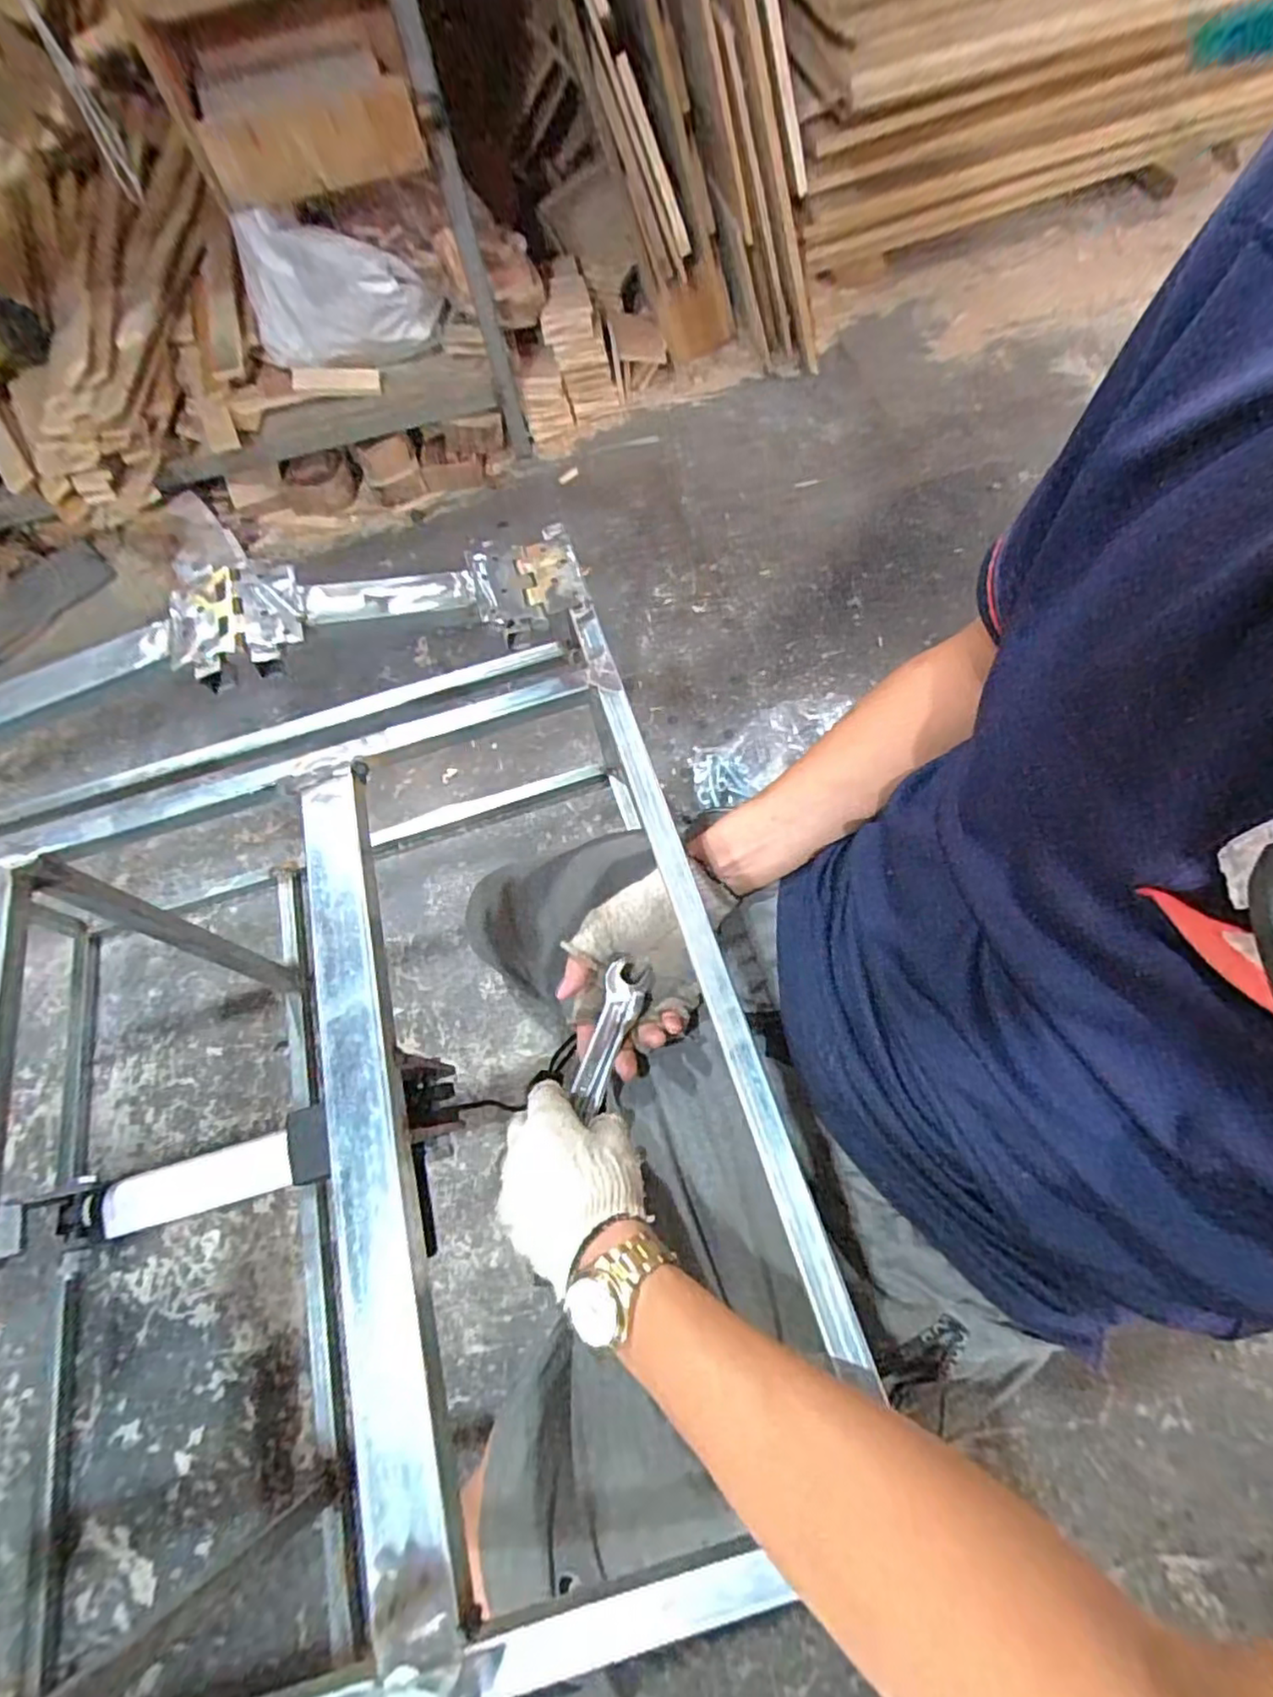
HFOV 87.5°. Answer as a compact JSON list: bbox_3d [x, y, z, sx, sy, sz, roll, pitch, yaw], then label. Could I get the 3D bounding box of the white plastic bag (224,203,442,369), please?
[{"bbox_3d":[-0.481,-0.878,1.049,0.299,0.192,0.075,-1,65,6],"label":"white plastic bag"}]

